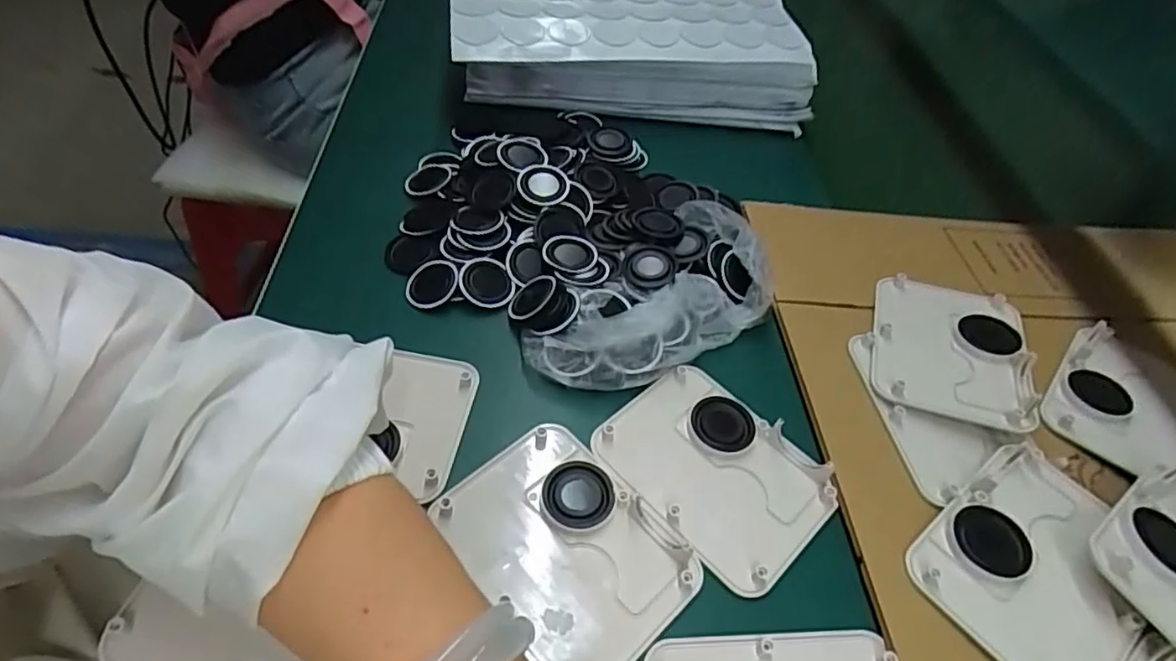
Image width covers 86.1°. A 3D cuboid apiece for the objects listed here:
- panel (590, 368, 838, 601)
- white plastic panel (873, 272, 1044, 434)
[{"bbox_3d":[0.073,0.079,0.366,0.091,0.011,0.123,-33,60,-30],"label":"panel"},{"bbox_3d":[0.243,0.012,0.428,0.094,0.028,0.121,17,49,9],"label":"white plastic panel"}]

